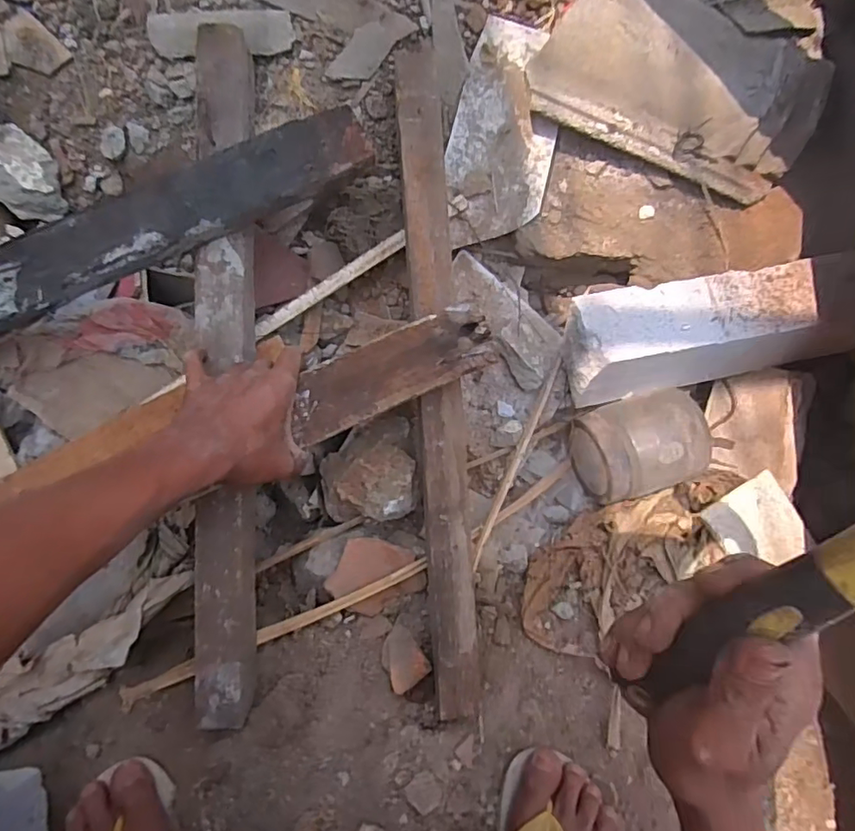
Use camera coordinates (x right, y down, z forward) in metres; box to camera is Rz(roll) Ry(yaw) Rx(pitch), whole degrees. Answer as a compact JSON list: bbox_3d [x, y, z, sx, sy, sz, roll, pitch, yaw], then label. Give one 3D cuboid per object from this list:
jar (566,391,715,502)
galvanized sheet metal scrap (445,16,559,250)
[{"bbox_3d":[0.222,0.030,0.579,0.123,0.092,0.099,-20,86,-7],"label":"jar"},{"bbox_3d":[0.076,-0.275,0.556,0.101,0.006,0.204,13,102,0],"label":"galvanized sheet metal scrap"}]

